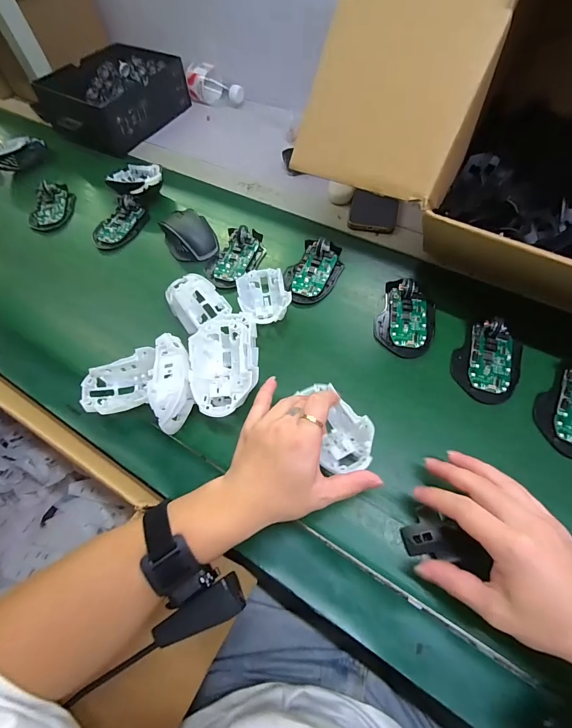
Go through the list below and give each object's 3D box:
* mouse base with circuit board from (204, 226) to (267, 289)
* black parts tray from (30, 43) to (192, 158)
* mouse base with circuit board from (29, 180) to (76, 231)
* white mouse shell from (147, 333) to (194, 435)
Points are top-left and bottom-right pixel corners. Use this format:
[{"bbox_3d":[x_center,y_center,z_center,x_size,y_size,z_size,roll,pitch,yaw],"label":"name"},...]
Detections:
[{"bbox_3d":[-0.077,-0.166,0.525,0.073,0.029,0.109,21,65,14],"label":"mouse base with circuit board"},{"bbox_3d":[-0.352,-0.554,0.717,0.193,0.086,0.248,27,66,18],"label":"black parts tray"},{"bbox_3d":[-0.416,-0.288,0.617,0.061,0.030,0.114,3,61,6],"label":"mouse base with circuit board"},{"bbox_3d":[-0.126,0.019,0.386,0.037,0.048,0.109,-6,76,0],"label":"white mouse shell"}]

